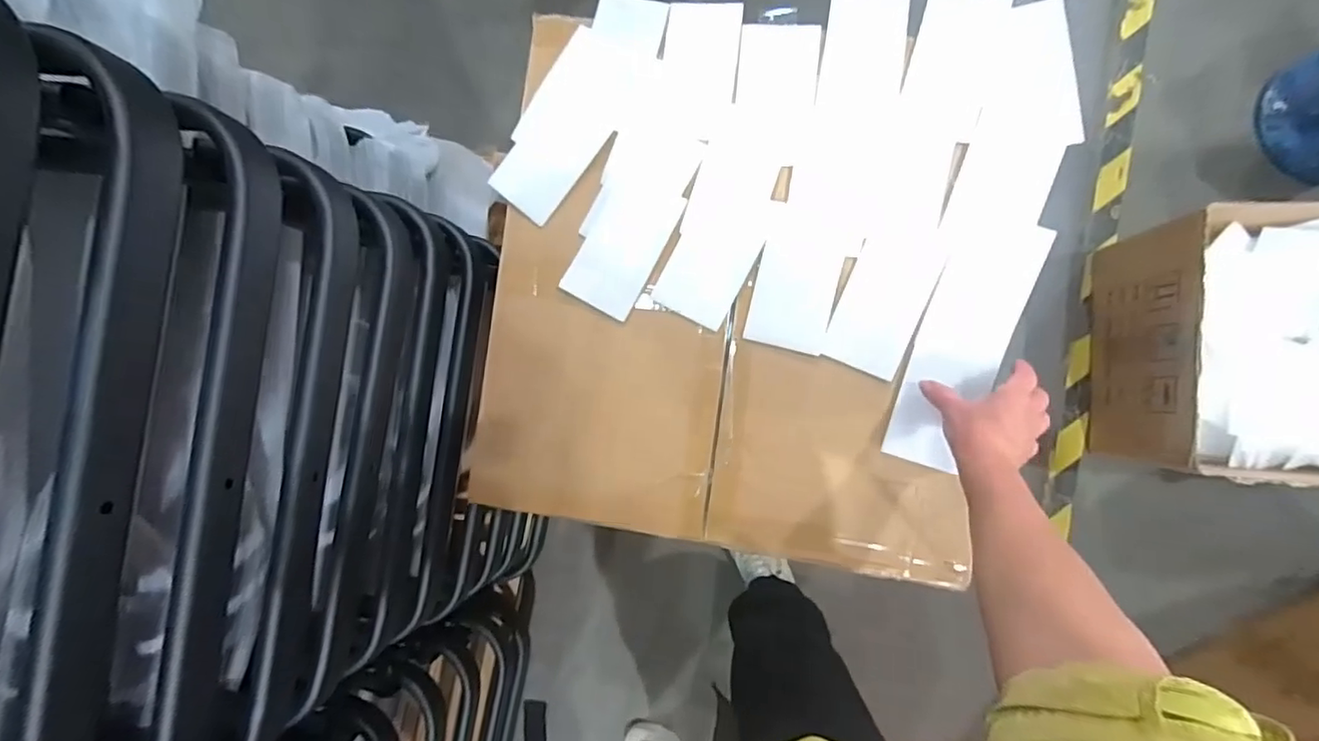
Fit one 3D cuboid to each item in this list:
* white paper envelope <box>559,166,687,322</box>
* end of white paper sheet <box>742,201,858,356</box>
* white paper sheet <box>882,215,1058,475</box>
[{"bbox_3d":[-0.039,-0.134,0.623,0.081,0.007,0.143,28,90,6],"label":"white paper envelope"},{"bbox_3d":[0.142,-0.096,0.603,0.081,0.004,0.147,14,91,9],"label":"end of white paper sheet"},{"bbox_3d":[0.296,-0.026,0.572,0.083,0.009,0.246,18,90,18],"label":"white paper sheet"}]

